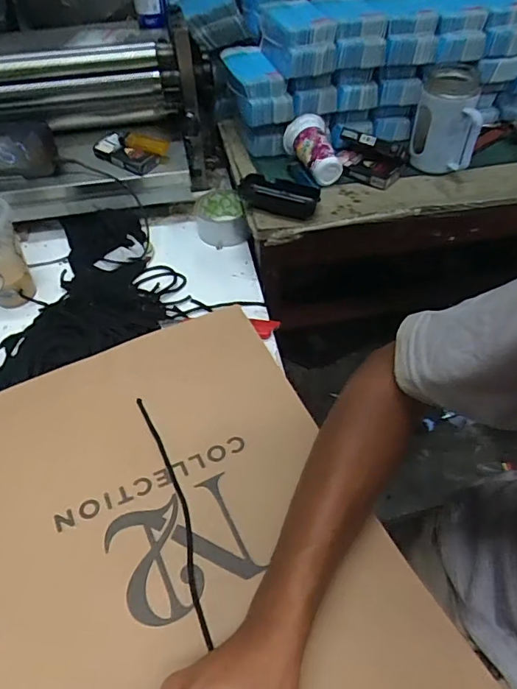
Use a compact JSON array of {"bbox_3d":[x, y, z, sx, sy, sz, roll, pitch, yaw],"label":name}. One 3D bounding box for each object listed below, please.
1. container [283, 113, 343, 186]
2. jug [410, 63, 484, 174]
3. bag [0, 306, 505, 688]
[{"bbox_3d":[0.089,-0.283,0.704,0.062,0.060,0.104,-23,70,-16],"label":"container"},{"bbox_3d":[0.281,-0.333,0.705,0.090,0.115,0.087,15,53,14],"label":"jug"},{"bbox_3d":[-0.084,0.168,0.413,0.366,0.035,0.419,-21,57,-18],"label":"bag"}]

